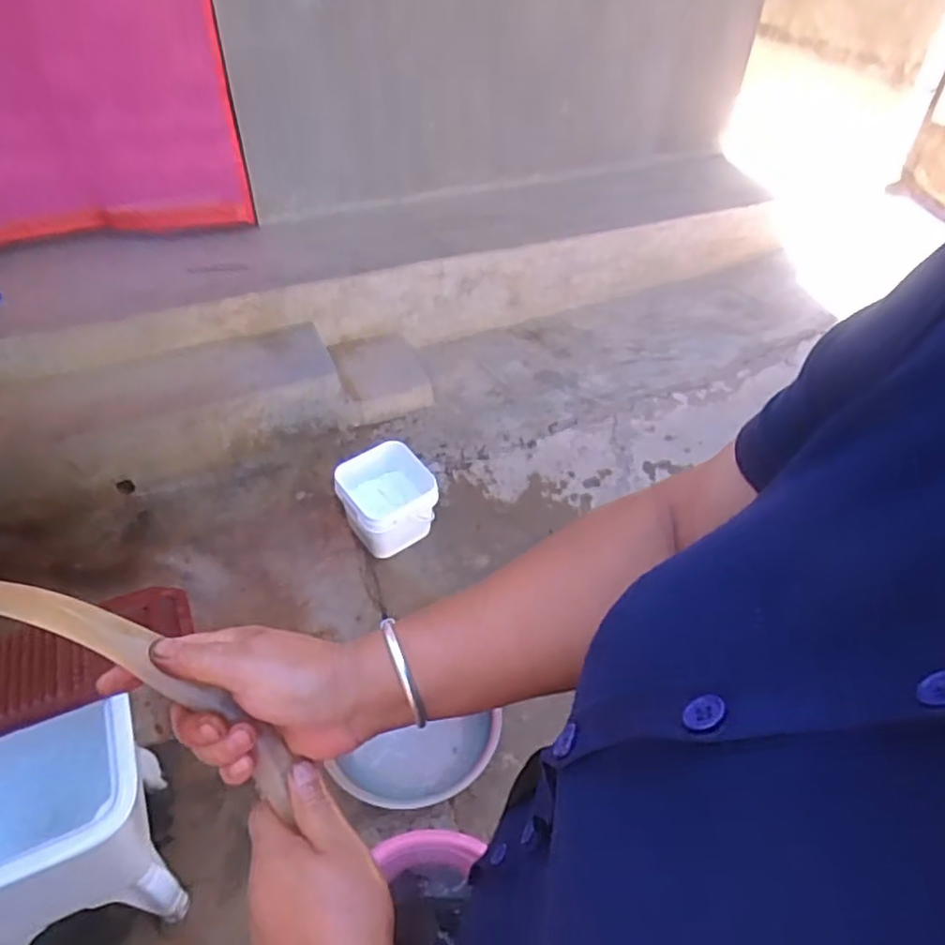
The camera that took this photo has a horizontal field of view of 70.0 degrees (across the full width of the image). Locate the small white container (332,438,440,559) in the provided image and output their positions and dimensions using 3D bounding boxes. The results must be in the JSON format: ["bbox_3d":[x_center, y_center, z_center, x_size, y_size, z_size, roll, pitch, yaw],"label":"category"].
[{"bbox_3d":[-0.210,0.070,1.705,0.215,0.183,0.220,-27,50,-27],"label":"small white container"}]

